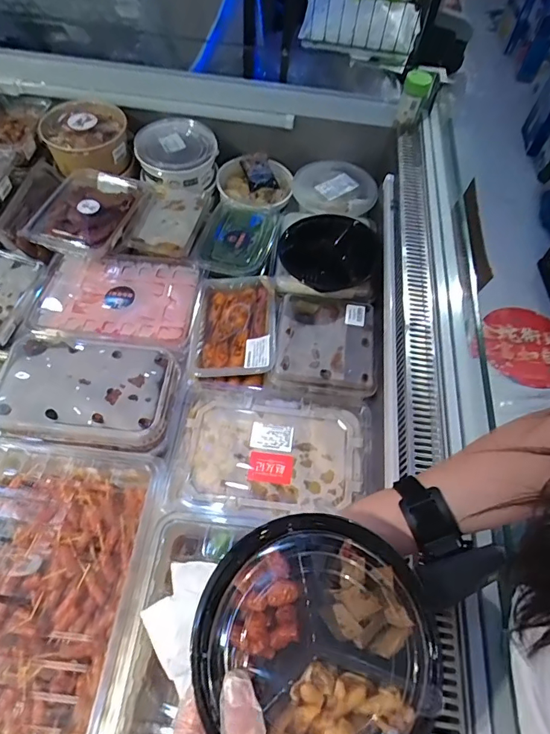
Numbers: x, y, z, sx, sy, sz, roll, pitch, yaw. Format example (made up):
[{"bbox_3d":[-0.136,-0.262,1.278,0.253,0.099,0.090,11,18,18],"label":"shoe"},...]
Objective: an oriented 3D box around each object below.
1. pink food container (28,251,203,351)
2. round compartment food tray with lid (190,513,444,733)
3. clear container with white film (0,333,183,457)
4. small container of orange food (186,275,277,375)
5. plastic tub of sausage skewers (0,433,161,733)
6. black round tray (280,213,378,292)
[{"bbox_3d":[-0.266,-0.116,0.773,0.261,0.029,0.183,6,58,0],"label":"pink food container"},{"bbox_3d":[0.034,0.194,0.333,0.168,0.044,0.150,25,60,11],"label":"round compartment food tray with lid"},{"bbox_3d":[-0.274,0.031,0.666,0.262,0.032,0.171,9,58,2],"label":"clear container with white film"},{"bbox_3d":[-0.067,-0.074,0.761,0.135,0.042,0.198,3,58,-2],"label":"small container of orange food"},{"bbox_3d":[-0.308,0.269,0.562,0.260,0.072,0.345,8,58,1],"label":"plastic tub of sausage skewers"},{"bbox_3d":[0.093,-0.190,0.793,0.150,0.071,0.146,2,58,-3],"label":"black round tray"}]

